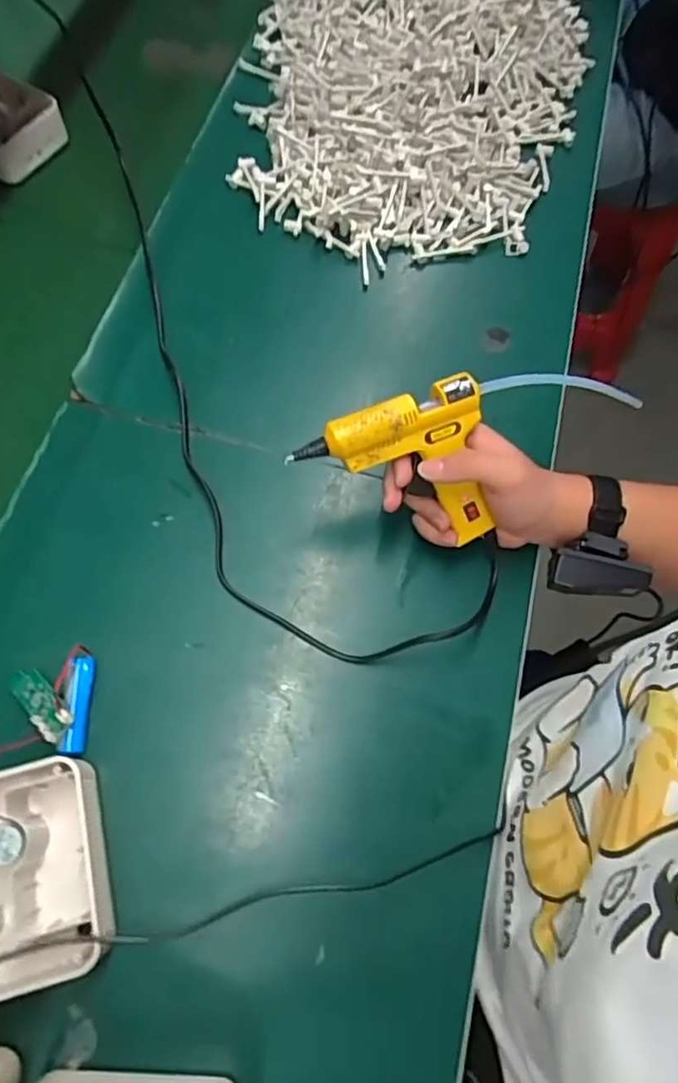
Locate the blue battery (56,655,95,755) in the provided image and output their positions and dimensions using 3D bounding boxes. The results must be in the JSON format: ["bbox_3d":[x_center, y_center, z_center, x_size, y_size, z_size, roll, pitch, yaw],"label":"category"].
[{"bbox_3d":[-0.189,0.117,0.458,0.015,0.020,0.068,0,69,-2],"label":"blue battery"}]

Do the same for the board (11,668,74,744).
[{"bbox_3d":[-0.216,0.115,0.456,0.022,0.012,0.067,-44,56,-16],"label":"board"}]

